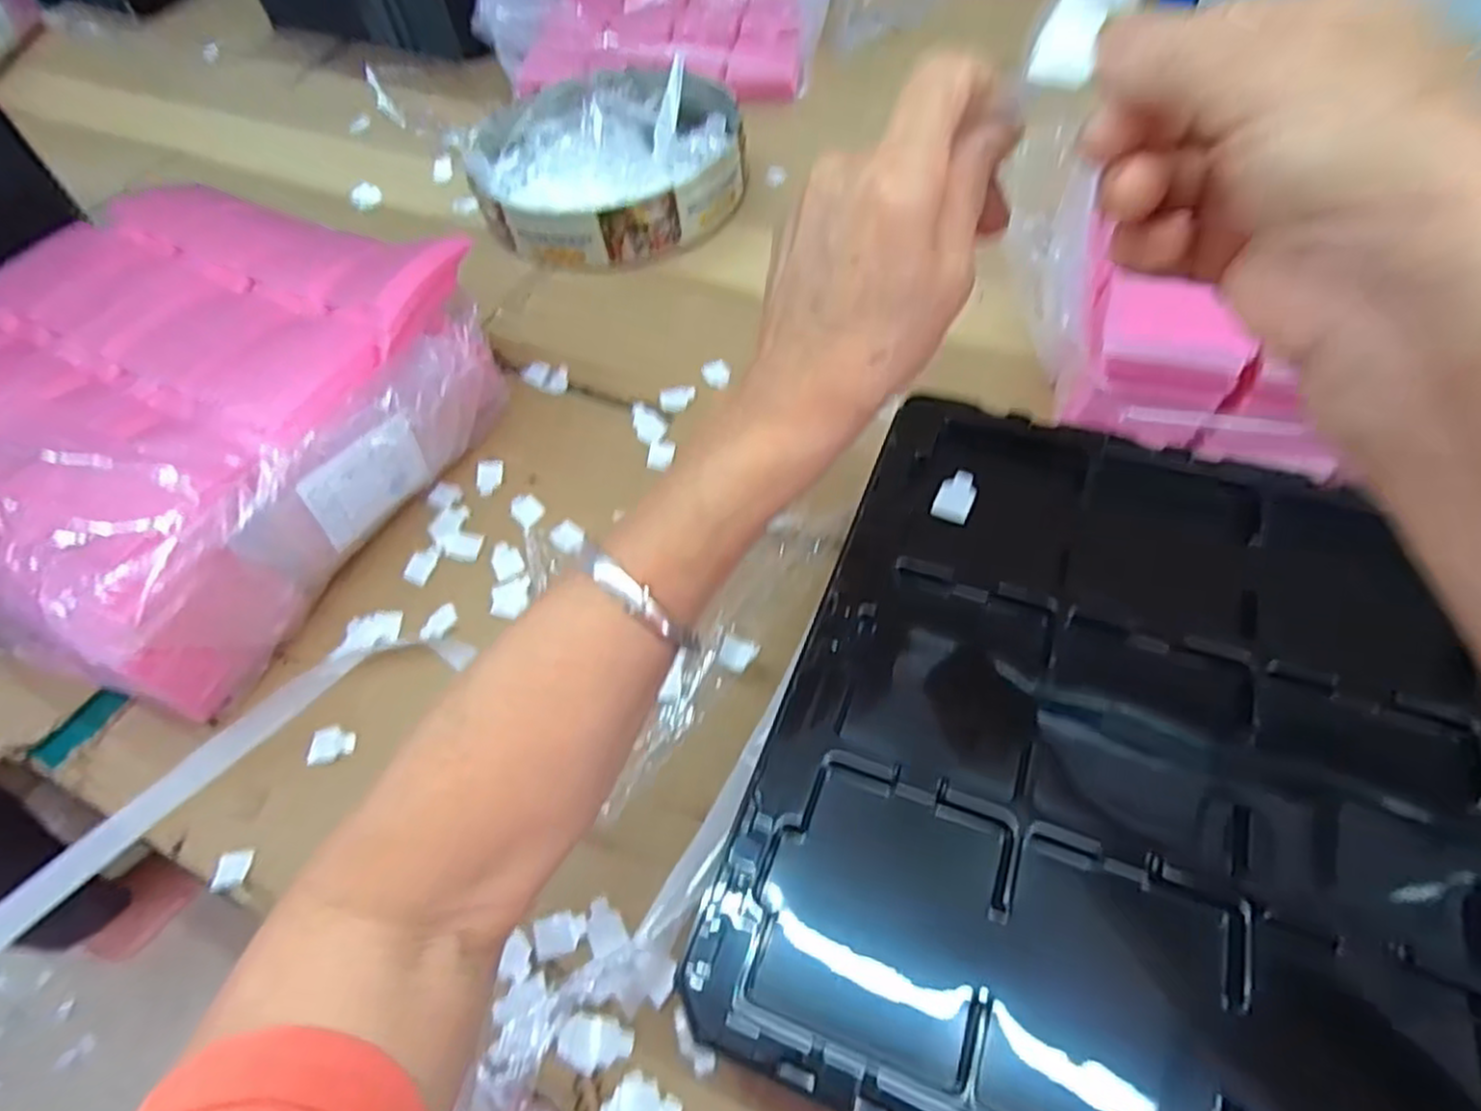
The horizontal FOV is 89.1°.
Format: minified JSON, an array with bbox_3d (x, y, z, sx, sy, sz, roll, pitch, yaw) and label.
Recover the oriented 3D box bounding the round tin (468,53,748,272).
[{"bbox_3d":[-0.131,-0.390,0.730,0.251,0.054,0.282,-12,57,-3],"label":"round tin"}]

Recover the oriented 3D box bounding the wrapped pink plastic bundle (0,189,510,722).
[{"bbox_3d":[-0.389,-0.103,0.519,0.367,0.110,0.338,18,60,16],"label":"wrapped pink plastic bundle"}]

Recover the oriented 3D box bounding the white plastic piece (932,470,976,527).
[{"bbox_3d":[0.114,-0.031,0.397,0.018,0.005,0.031,19,61,17],"label":"white plastic piece"}]

